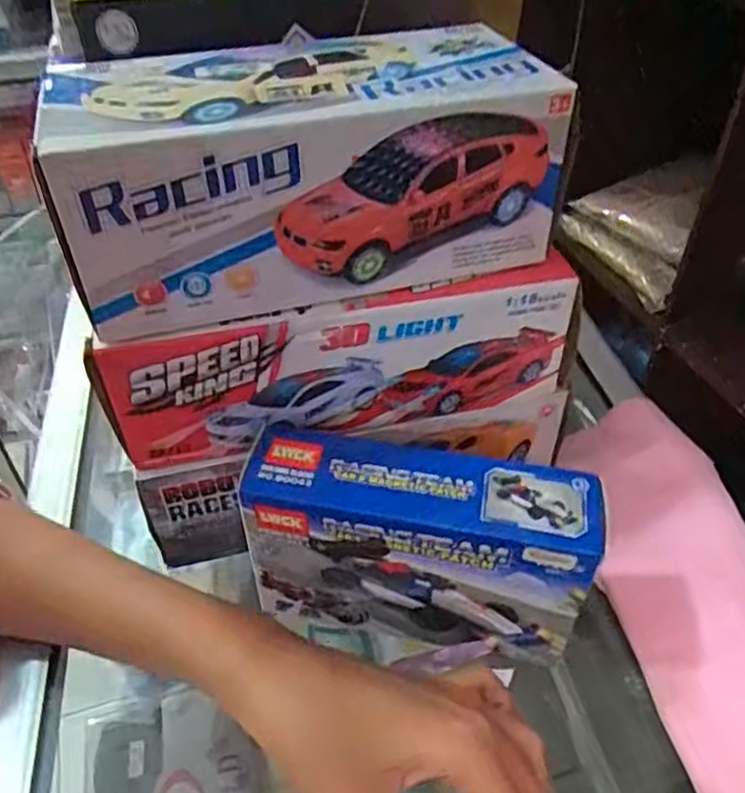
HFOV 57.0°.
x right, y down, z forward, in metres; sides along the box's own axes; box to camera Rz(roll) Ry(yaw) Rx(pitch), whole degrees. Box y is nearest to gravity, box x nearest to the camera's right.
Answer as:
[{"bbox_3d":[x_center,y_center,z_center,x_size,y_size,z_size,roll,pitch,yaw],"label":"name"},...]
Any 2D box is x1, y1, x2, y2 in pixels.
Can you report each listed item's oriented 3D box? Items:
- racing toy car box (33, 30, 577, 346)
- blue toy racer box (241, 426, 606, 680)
[{"bbox_3d":[-0.027,-0.095,0.282,0.192,0.074,0.089,-14,46,-13],"label":"racing toy car box"},{"bbox_3d":[0.020,0.070,0.309,0.145,0.092,0.050,10,45,11],"label":"blue toy racer box"}]

